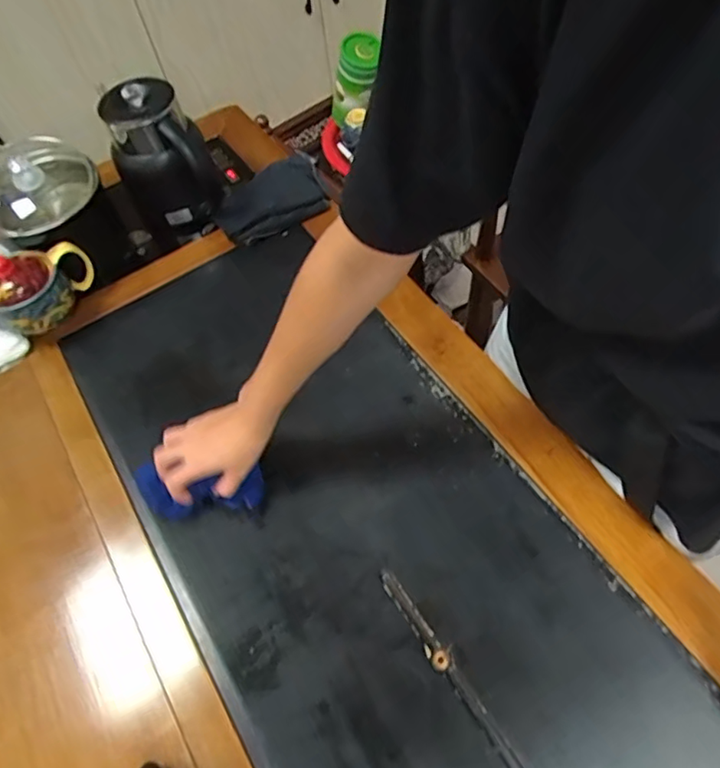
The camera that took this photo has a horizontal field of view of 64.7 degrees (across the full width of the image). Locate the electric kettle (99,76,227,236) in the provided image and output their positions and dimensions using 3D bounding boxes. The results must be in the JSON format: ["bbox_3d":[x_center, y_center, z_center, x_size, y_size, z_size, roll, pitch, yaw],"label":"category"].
[{"bbox_3d":[-0.265,-0.311,0.795,0.128,0.196,0.127,-24,58,-10],"label":"electric kettle"}]

